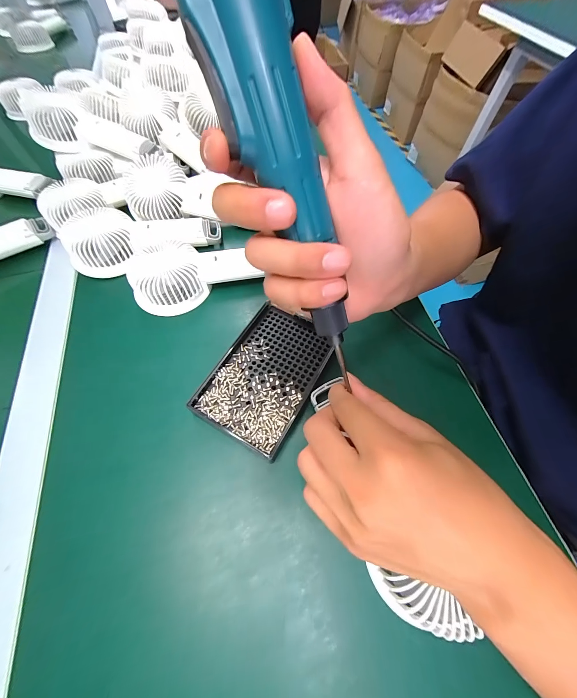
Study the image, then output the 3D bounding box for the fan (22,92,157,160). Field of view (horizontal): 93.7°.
[{"bbox_3d":[-0.269,-0.302,0.377,0.160,0.052,0.055,6,61,-13],"label":"fan"}]

